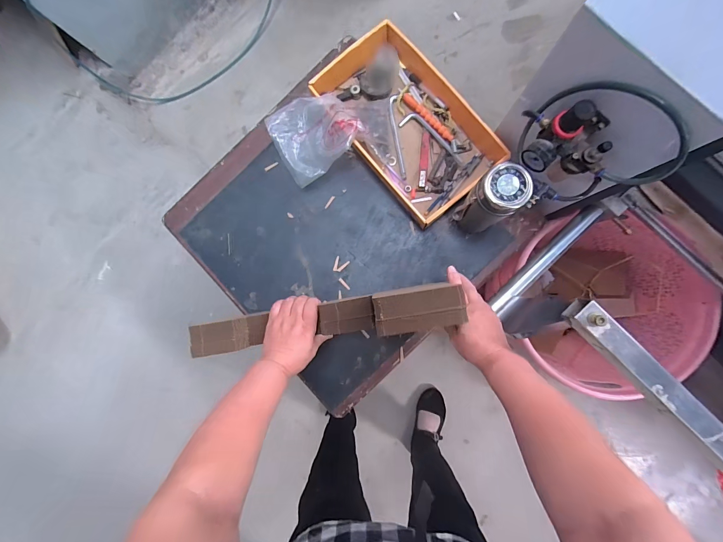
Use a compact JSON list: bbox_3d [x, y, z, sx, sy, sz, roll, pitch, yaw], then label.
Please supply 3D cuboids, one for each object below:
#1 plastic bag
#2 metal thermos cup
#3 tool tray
[{"bbox_3d":[-0.056,-0.276,0.642,0.233,0.089,0.148,-16,87,4],"label":"plastic bag"},{"bbox_3d":[0.215,-0.115,0.543,0.066,0.202,0.064,0,89,5],"label":"metal thermos cup"},{"bbox_3d":[0.088,-0.294,0.637,0.213,0.068,0.378,-41,86,3],"label":"tool tray"}]

